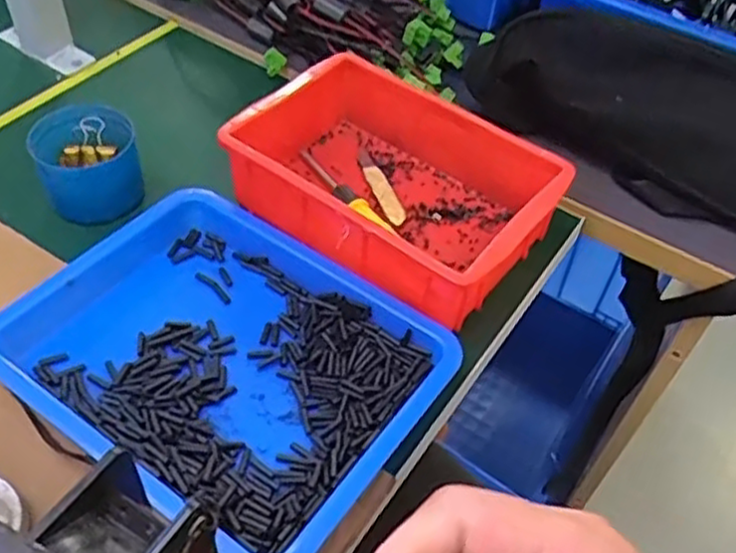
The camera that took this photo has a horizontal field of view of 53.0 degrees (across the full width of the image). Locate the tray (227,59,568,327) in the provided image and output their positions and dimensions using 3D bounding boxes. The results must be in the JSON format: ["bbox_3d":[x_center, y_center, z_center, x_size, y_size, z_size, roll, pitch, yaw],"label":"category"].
[{"bbox_3d":[0.015,-0.067,0.491,0.202,0.054,0.136,33,53,22],"label":"tray"}]

